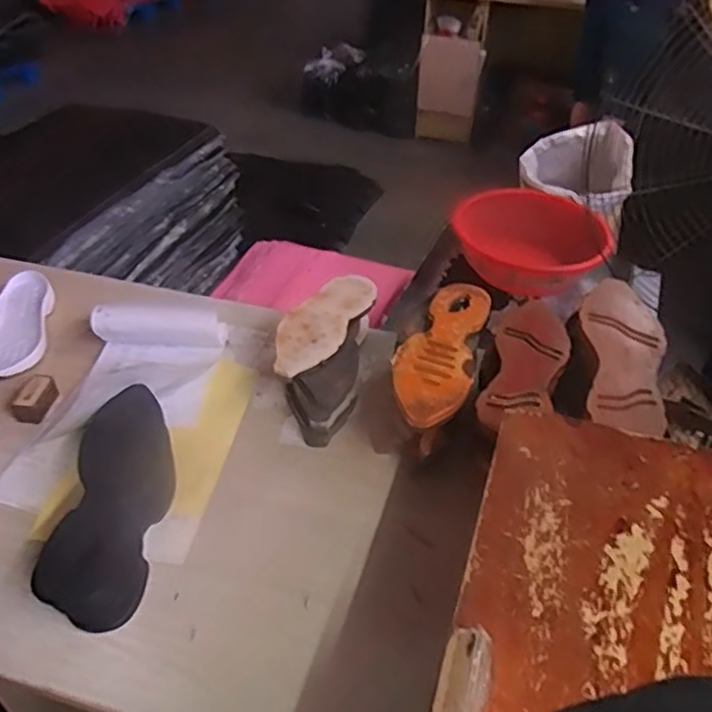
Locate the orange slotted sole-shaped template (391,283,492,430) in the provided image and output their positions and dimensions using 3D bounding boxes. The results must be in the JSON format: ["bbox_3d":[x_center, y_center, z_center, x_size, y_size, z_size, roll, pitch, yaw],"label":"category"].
[{"bbox_3d":[0.113,-0.015,0.871,0.096,0.018,0.286,15,43,10],"label":"orange slotted sole-shaped template"}]

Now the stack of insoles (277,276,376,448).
[{"bbox_3d":[-0.049,0.000,0.961,0.113,0.128,0.225,9,43,4],"label":"stack of insoles"}]

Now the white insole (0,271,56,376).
[{"bbox_3d":[-0.533,-0.052,1.049,0.092,0.021,0.235,0,43,-6],"label":"white insole"}]

